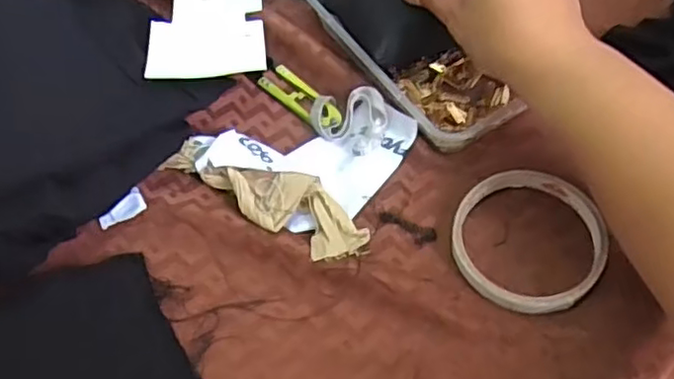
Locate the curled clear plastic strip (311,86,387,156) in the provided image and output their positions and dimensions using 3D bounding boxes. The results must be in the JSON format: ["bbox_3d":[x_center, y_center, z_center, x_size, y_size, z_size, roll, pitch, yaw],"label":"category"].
[{"bbox_3d":[0.007,-0.044,0.411,0.047,0.015,0.042,1,61,5],"label":"curled clear plastic strip"}]

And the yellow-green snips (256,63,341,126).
[{"bbox_3d":[-0.023,-0.061,0.429,0.022,0.008,0.066,-41,65,-17],"label":"yellow-green snips"}]

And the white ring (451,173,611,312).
[{"bbox_3d":[0.108,0.028,0.366,0.083,0.013,0.085,-2,60,3],"label":"white ring"}]

